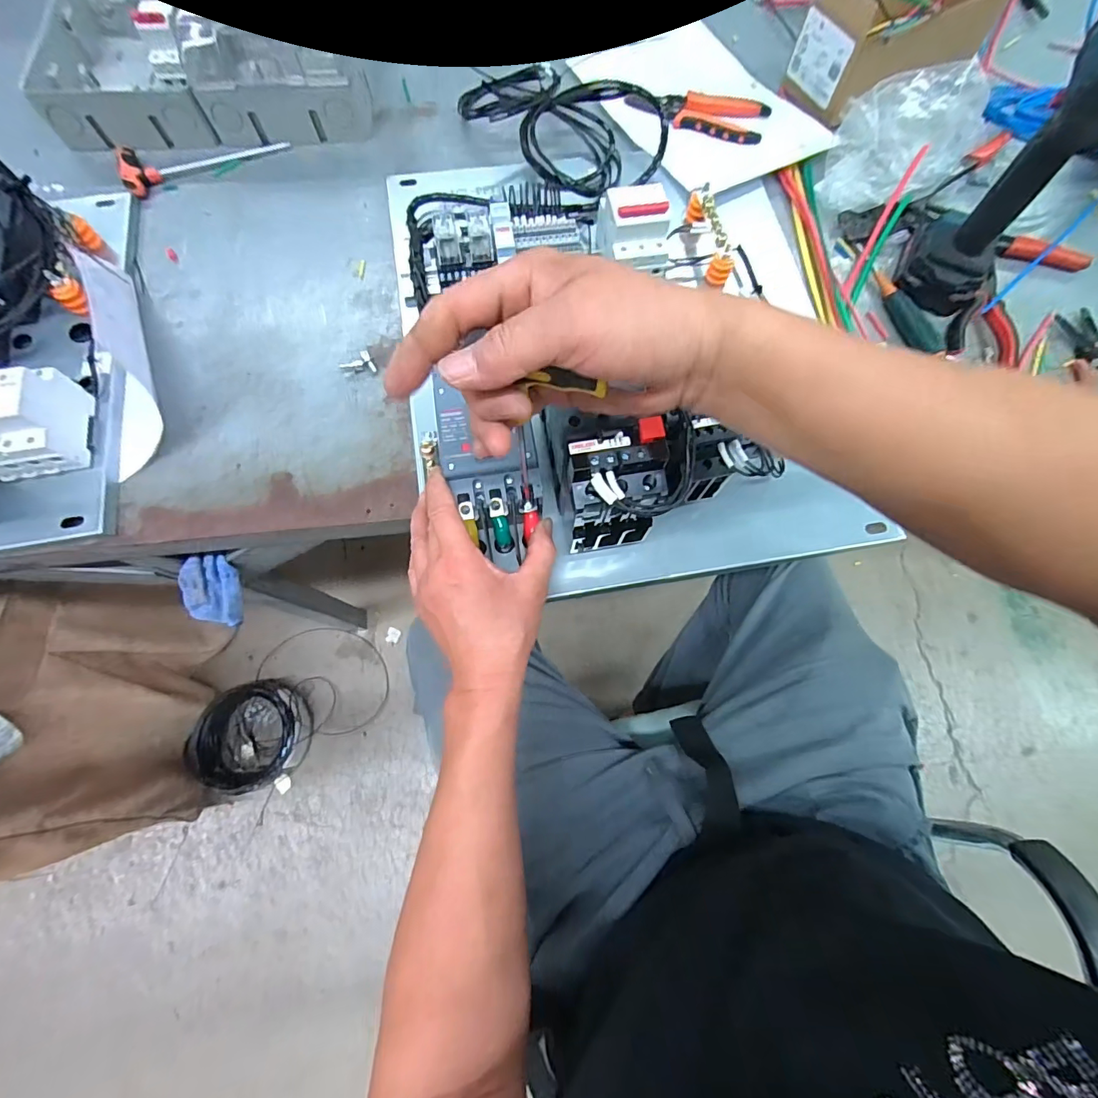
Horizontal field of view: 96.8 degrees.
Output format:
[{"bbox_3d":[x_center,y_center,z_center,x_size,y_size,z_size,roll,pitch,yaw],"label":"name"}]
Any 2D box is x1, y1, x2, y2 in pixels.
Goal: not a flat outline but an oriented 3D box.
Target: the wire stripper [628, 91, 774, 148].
[{"bbox_3d":[0.177,-0.524,0.582,0.163,0.025,0.079,13,73,4],"label":"wire stripper"}]

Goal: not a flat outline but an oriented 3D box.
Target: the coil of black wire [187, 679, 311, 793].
[{"bbox_3d":[-0.567,0.353,0.925,0.204,0.068,0.189,0,73,0],"label":"coil of black wire"}]

